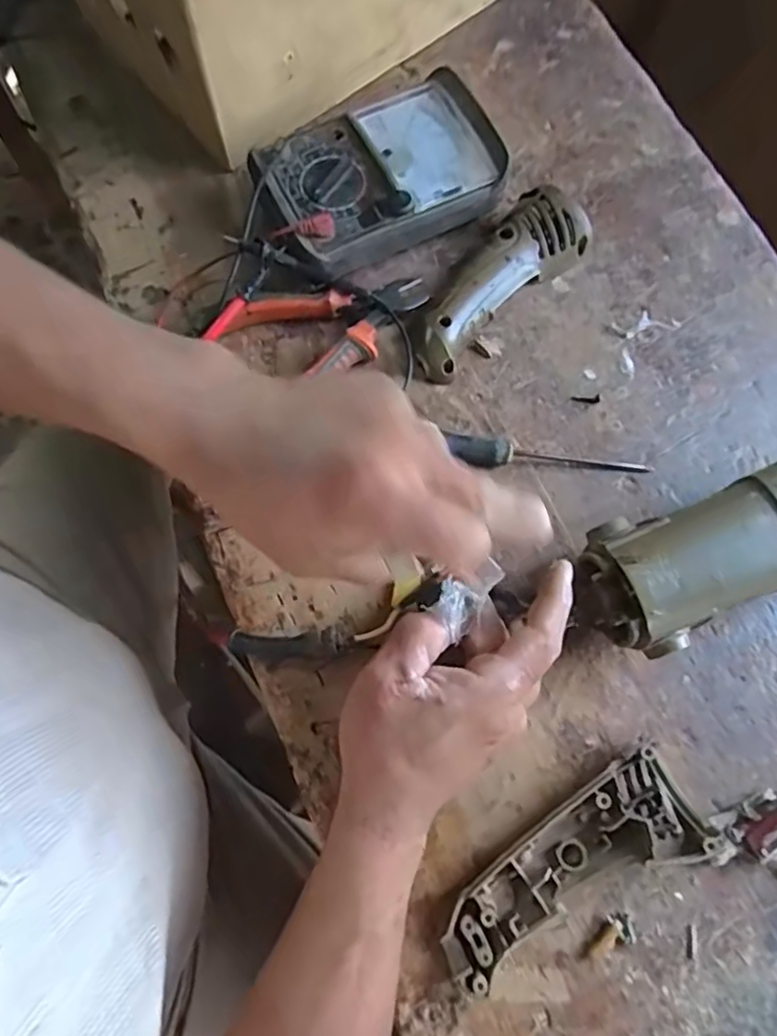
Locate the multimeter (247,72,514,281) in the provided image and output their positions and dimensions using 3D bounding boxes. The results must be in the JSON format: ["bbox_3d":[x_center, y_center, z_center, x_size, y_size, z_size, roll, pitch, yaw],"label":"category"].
[{"bbox_3d":[-0.007,-0.242,0.442,0.169,0.052,0.106,-26,76,-9],"label":"multimeter"}]

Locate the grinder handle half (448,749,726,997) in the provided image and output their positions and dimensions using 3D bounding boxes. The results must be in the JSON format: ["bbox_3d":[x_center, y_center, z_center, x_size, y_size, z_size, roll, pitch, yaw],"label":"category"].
[{"bbox_3d":[0.098,0.190,0.332,0.159,0.031,0.061,-29,77,-10],"label":"grinder handle half"}]

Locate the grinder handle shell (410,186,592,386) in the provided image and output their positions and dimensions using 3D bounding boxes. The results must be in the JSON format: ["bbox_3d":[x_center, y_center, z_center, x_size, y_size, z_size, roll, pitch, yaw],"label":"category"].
[{"bbox_3d":[0.075,-0.167,0.433,0.054,0.032,0.158,42,77,10],"label":"grinder handle shell"}]

